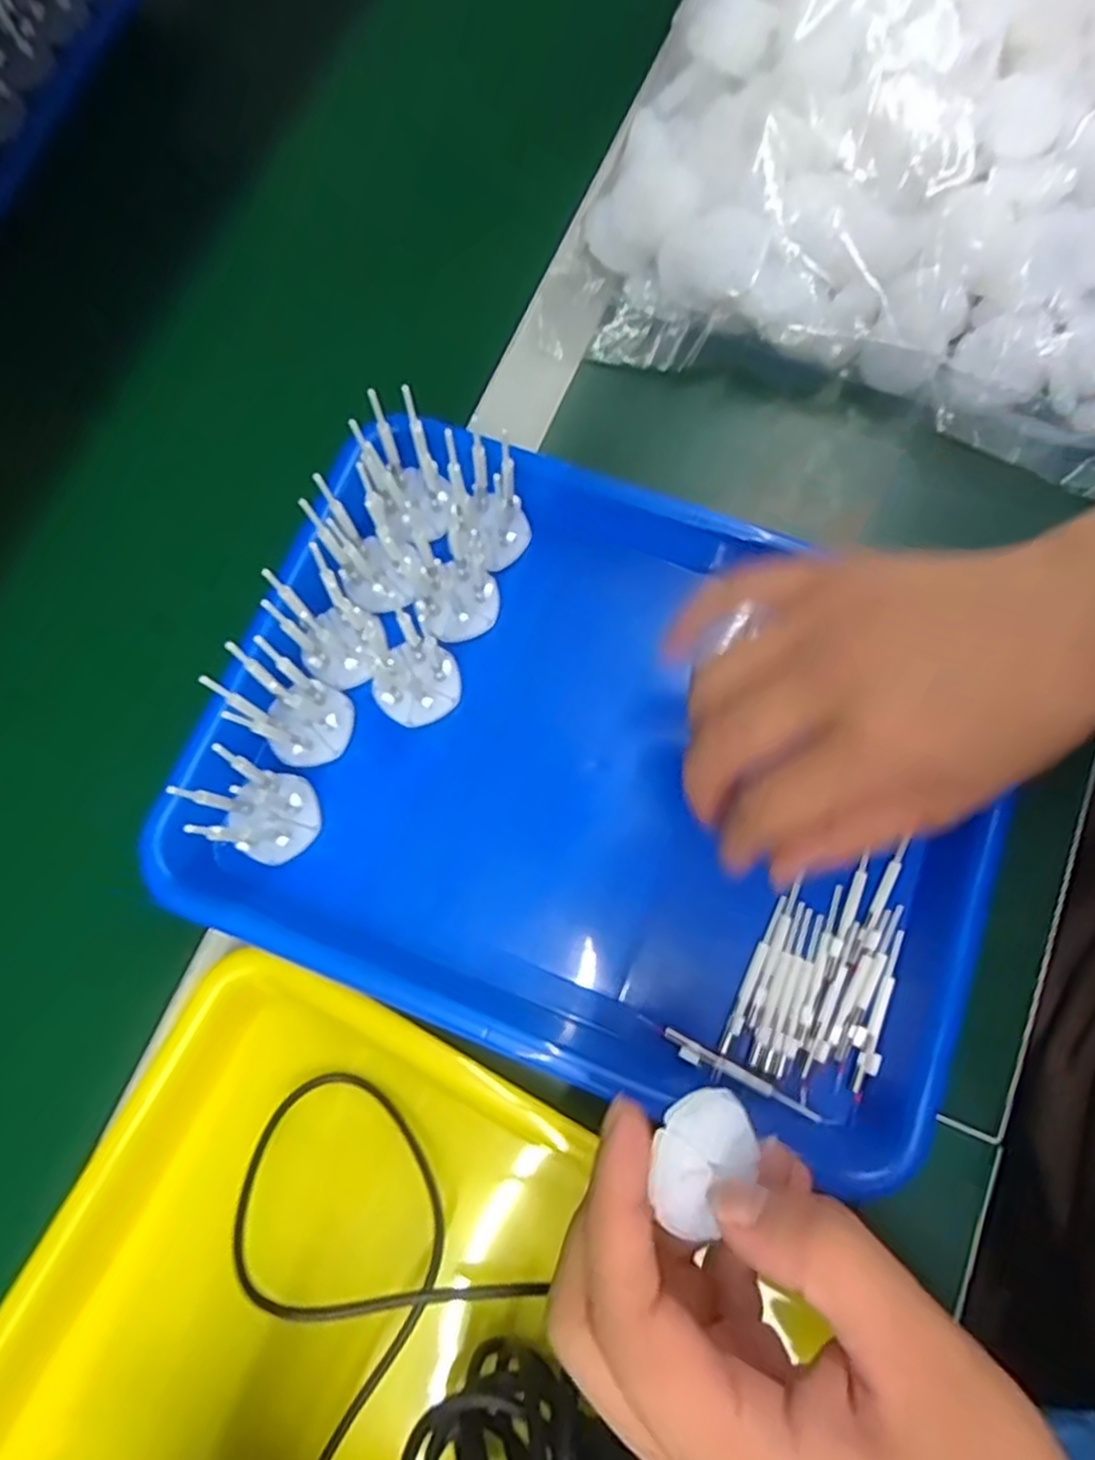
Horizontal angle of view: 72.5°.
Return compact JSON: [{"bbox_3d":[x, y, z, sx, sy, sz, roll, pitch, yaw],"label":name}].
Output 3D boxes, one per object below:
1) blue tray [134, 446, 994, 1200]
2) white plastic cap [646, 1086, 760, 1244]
[{"bbox_3d":[0.030,0.019,0.334,0.322,0.049,0.242,21,77,7],"label":"blue tray"},{"bbox_3d":[0.043,0.119,0.209,0.027,0.011,0.036,38,76,9],"label":"white plastic cap"}]

